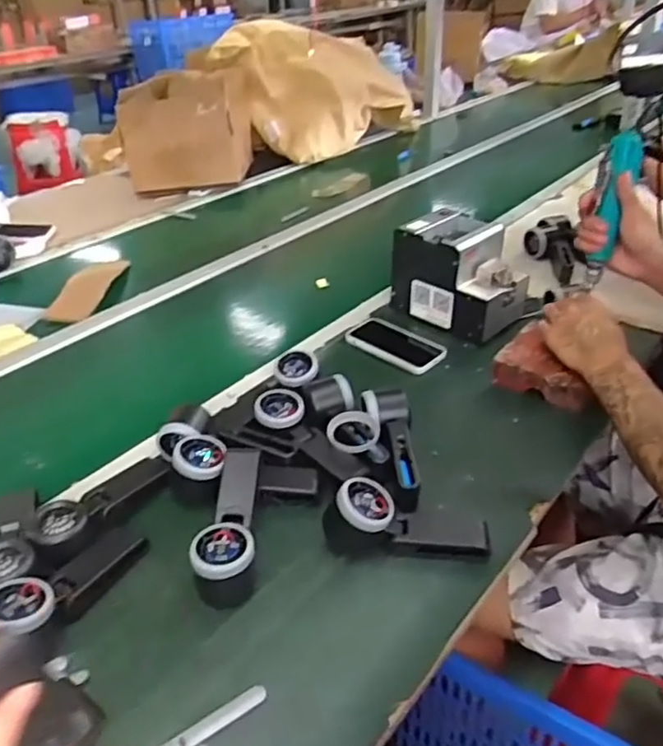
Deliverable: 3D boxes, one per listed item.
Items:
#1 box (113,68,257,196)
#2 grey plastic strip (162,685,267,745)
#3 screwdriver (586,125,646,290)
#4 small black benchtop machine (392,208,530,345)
[{"bbox_3d":[-0.366,-0.661,1.667,0.297,0.249,0.349,-2,34,0],"label":"box"},{"bbox_3d":[-0.094,0.276,0.500,0.095,0.004,0.016,-24,39,-28],"label":"grey plastic strip"},{"bbox_3d":[0.363,-0.208,0.829,0.035,0.198,0.044,-15,36,-18],"label":"screwdriver"},{"bbox_3d":[0.213,-0.149,1.012,0.133,0.158,0.200,-28,42,-33],"label":"small black benchtop machine"}]

